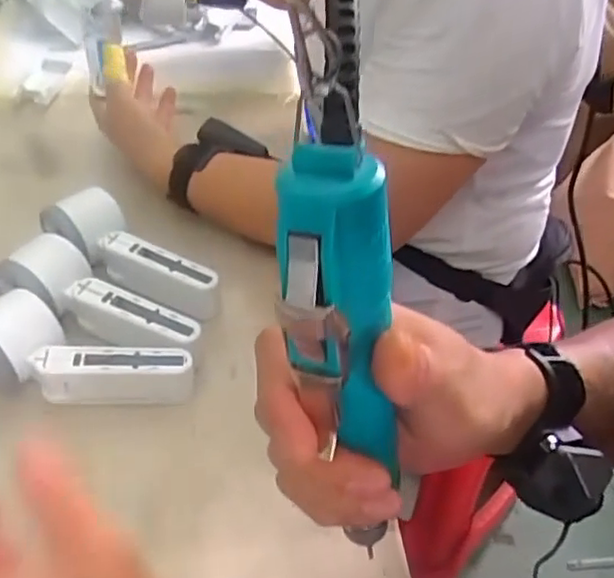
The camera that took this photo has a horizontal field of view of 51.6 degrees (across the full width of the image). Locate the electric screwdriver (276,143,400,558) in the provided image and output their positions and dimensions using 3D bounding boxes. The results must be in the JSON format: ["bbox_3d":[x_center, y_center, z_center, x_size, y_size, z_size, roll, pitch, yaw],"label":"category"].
[{"bbox_3d":[0.013,0.033,0.223,0.024,0.156,0.031,21,45,38],"label":"electric screwdriver"}]

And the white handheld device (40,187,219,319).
[{"bbox_3d":[-0.144,-0.028,0.521,0.156,0.046,0.051,30,50,22],"label":"white handheld device"}]

